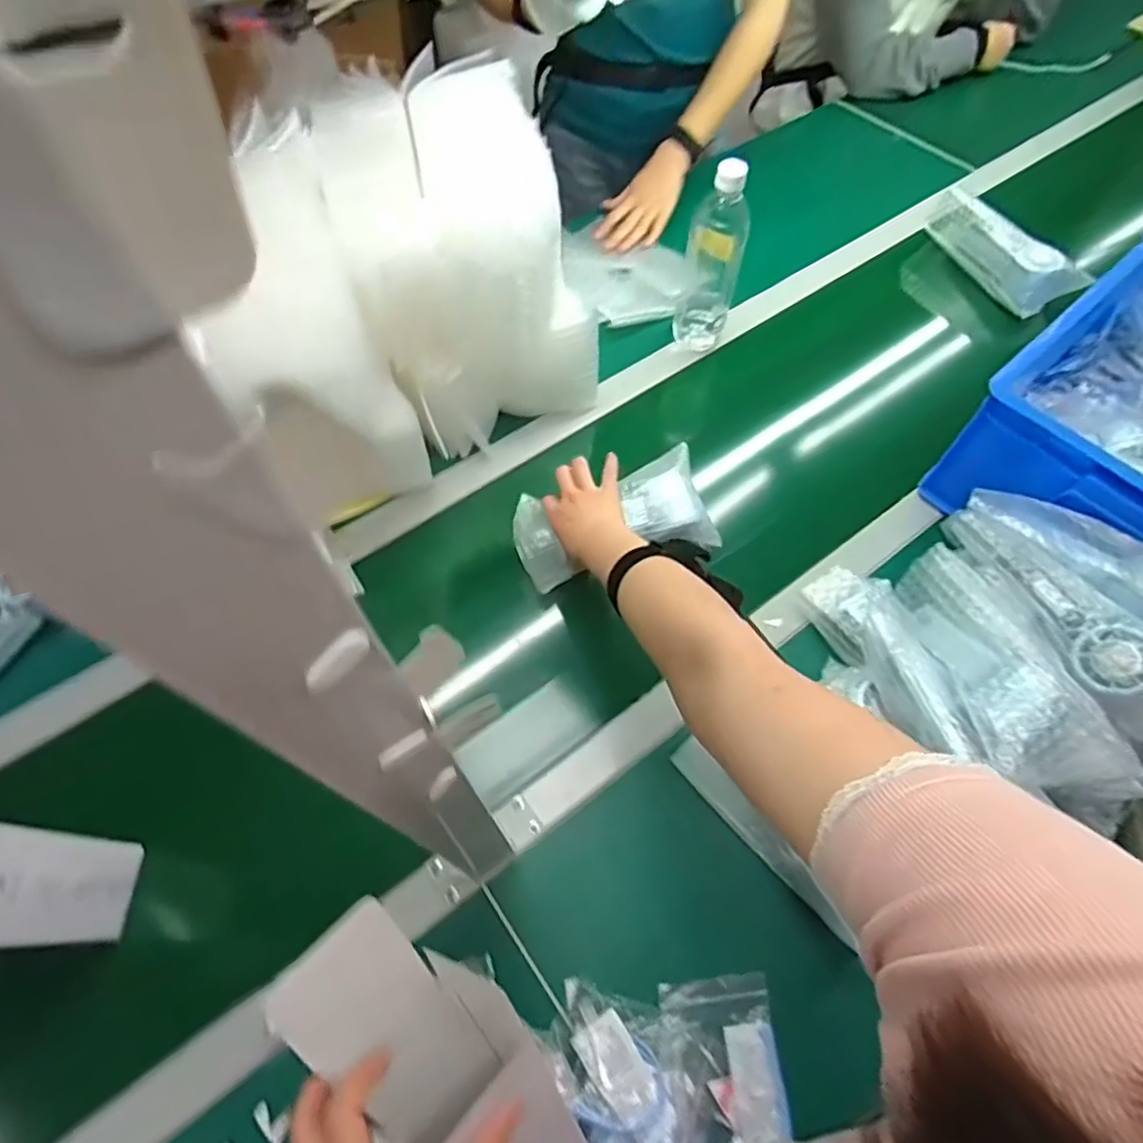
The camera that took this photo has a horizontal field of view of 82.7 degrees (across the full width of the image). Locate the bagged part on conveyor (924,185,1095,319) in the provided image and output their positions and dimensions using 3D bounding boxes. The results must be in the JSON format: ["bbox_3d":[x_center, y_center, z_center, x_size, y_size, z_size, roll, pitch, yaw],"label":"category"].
[{"bbox_3d":[0.588,-0.440,0.890,0.037,0.071,0.233,-24,65,-14],"label":"bagged part on conveyor"}]

